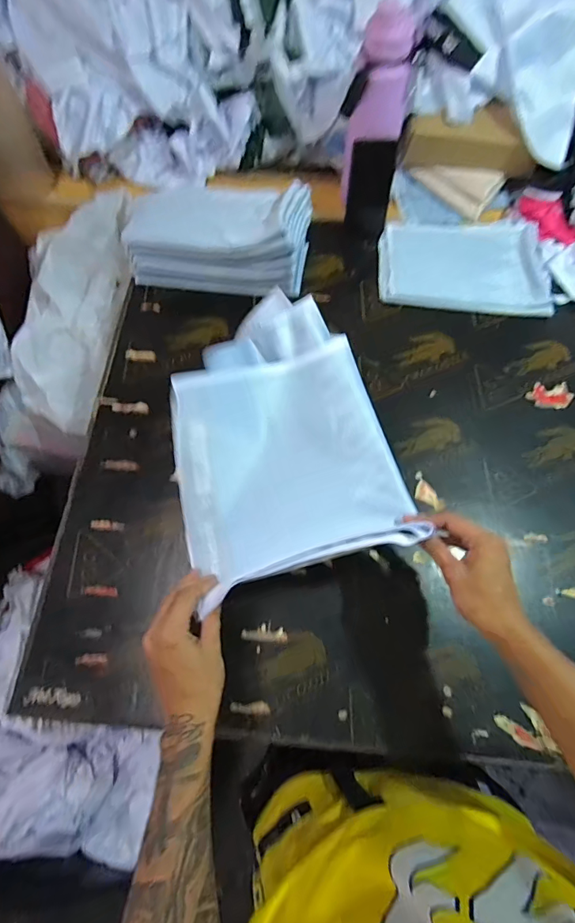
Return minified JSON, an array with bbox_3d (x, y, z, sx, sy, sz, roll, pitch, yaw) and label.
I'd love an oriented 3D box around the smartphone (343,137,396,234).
[{"bbox_3d":[0.150,-0.494,0.788,0.079,0.144,0.009,-2,41,-4],"label":"smartphone"}]

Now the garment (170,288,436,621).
[{"bbox_3d":[-0.017,-0.046,0.544,0.268,0.124,0.353,-16,69,-7],"label":"garment"}]

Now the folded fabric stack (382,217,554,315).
[{"bbox_3d":[0.330,-0.372,0.818,0.309,0.024,0.209,4,68,1],"label":"folded fabric stack"}]

